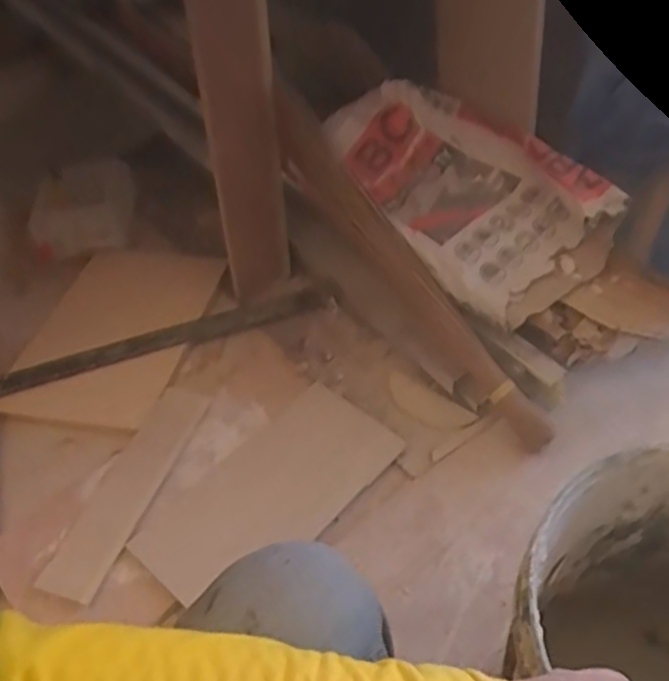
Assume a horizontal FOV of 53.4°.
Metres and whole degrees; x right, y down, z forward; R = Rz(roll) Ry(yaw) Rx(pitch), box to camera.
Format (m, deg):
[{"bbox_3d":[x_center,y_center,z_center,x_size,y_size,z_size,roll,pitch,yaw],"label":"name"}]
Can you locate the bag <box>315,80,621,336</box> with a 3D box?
[{"bbox_3d":[0.183,-0.242,1.033,0.260,0.128,0.480,-29,47,-23],"label":"bag"}]

